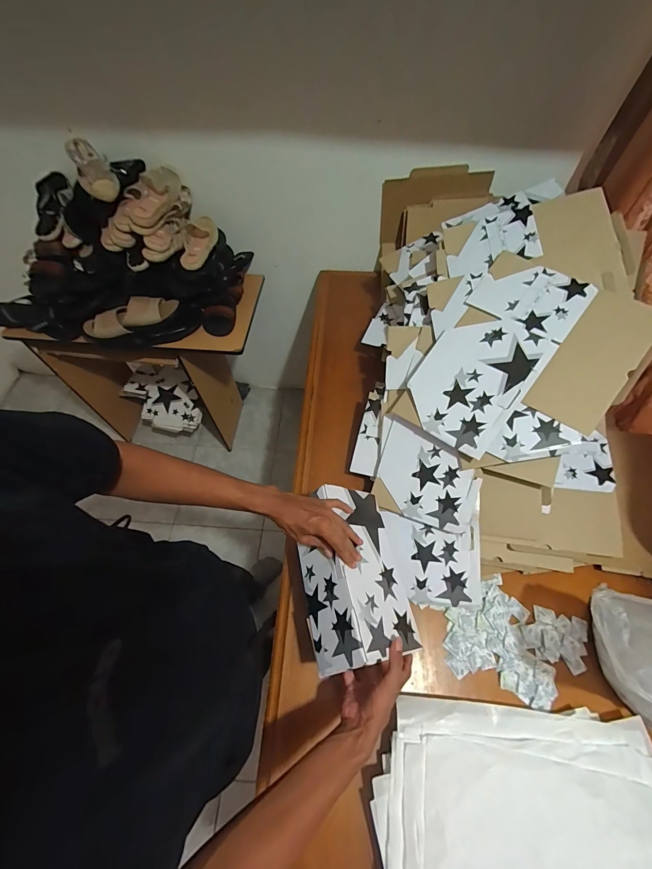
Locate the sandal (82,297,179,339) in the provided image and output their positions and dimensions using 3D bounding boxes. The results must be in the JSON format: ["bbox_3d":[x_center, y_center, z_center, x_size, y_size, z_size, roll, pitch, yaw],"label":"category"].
[{"bbox_3d":[-0.598,-0.358,1.020,0.288,0.058,0.096,-14,61,-9],"label":"sandal"}]

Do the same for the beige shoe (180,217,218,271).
[{"bbox_3d":[-0.373,-0.564,0.975,0.074,0.047,0.186,12,77,6],"label":"beige shoe"}]

